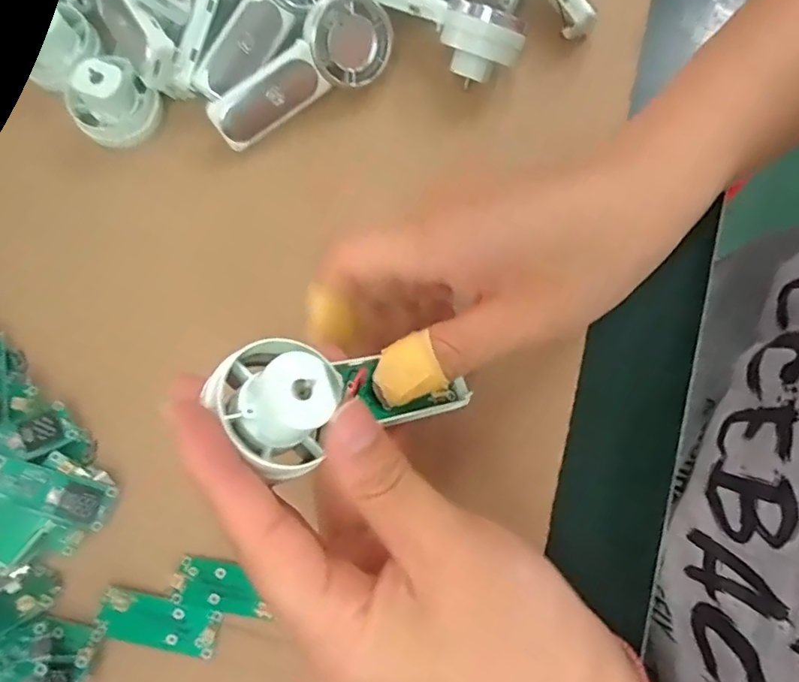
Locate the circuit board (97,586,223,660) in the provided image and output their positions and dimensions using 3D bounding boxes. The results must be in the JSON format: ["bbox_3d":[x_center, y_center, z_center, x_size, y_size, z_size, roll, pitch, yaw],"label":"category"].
[{"bbox_3d":[-0.099,0.115,0.235,0.047,0.004,0.019,15,67,-6],"label":"circuit board"}]

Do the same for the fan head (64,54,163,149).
[{"bbox_3d":[-0.134,-0.112,0.267,0.032,0.031,0.036,40,79,7],"label":"fan head"}]

